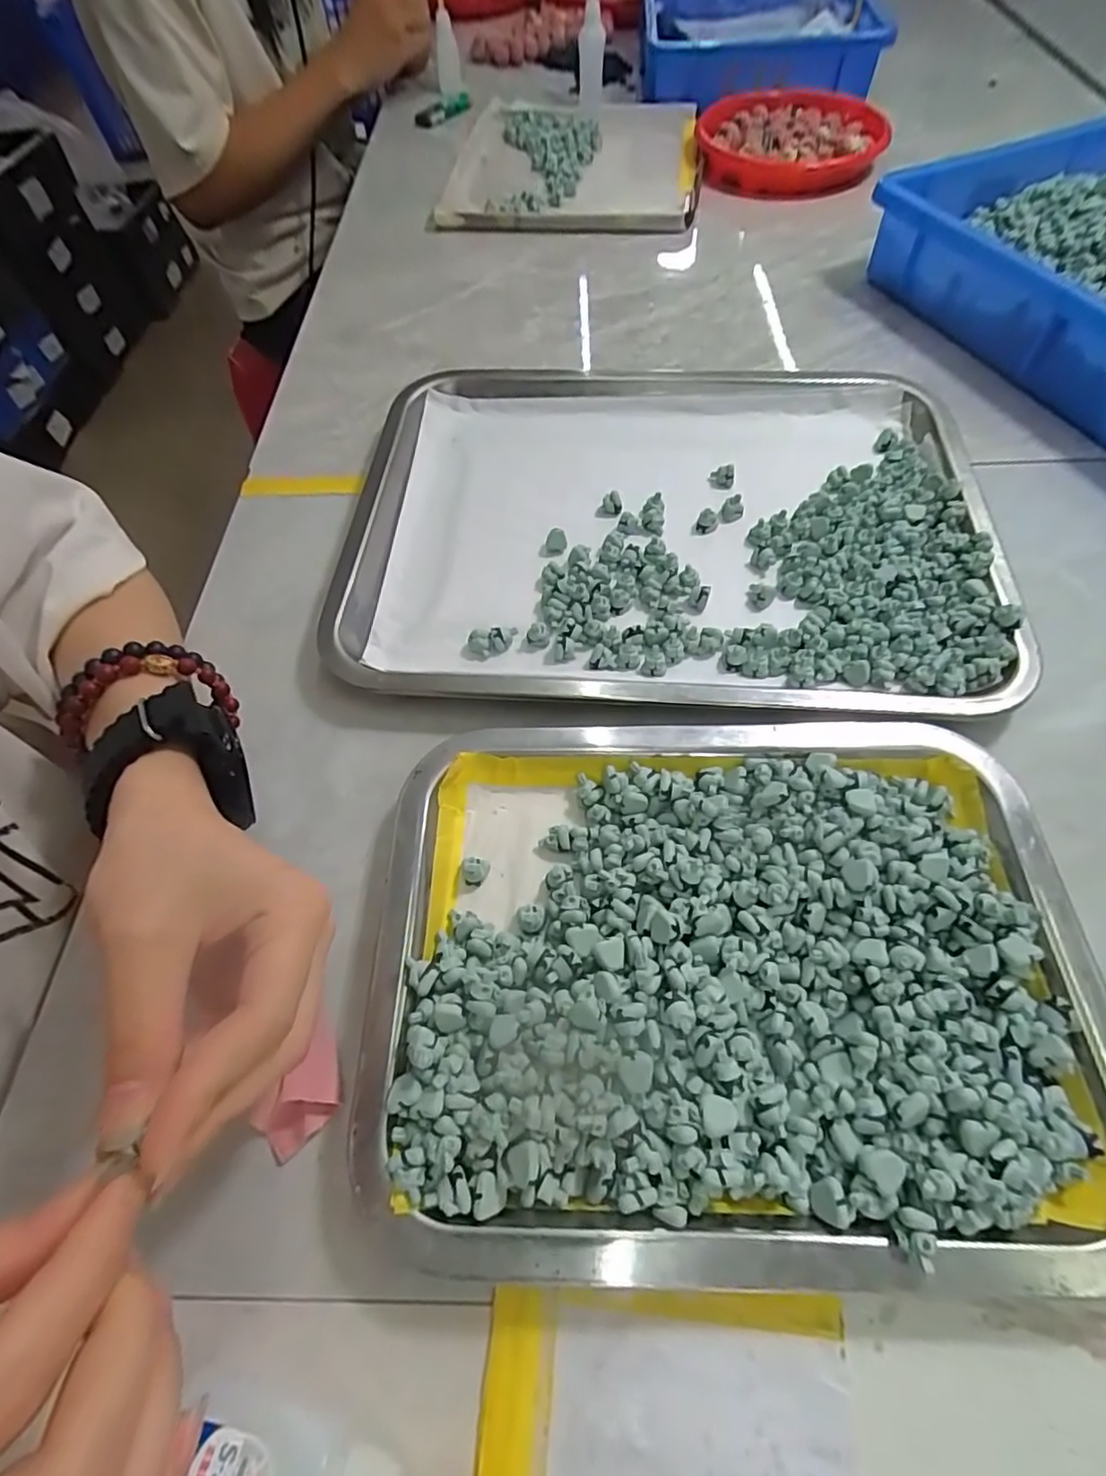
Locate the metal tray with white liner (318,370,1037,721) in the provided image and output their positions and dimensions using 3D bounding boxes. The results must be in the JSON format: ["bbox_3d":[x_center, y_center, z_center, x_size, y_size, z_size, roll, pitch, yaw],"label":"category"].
[{"bbox_3d":[0.060,-0.126,0.357,0.350,0.023,0.267,2,60,3],"label":"metal tray with white liner"}]

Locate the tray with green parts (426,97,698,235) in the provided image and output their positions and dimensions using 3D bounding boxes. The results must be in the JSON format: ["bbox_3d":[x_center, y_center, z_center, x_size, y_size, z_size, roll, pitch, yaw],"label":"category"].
[{"bbox_3d":[0.019,-0.662,0.682,0.278,0.016,0.410,4,60,4],"label":"tray with green parts"}]

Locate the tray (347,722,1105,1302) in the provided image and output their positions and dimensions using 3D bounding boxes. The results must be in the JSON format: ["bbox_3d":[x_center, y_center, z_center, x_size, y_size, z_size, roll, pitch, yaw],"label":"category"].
[{"bbox_3d":[0.062,0.081,0.231,0.258,0.028,0.192,-1,60,1],"label":"tray"}]

